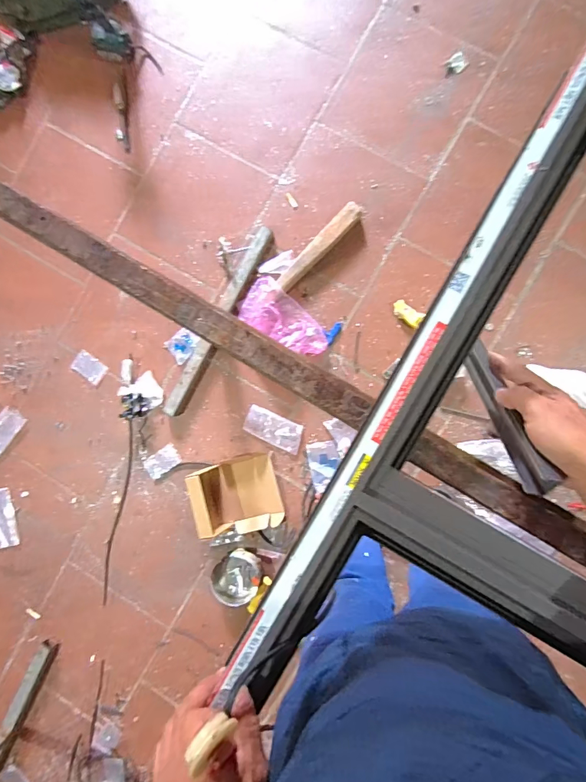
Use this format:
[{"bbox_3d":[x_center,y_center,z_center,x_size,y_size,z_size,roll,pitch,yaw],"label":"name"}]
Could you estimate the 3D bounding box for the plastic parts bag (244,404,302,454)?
[{"bbox_3d":[-0.059,0.117,1.282,0.183,0.009,0.088,24,92,7],"label":"plastic parts bag"}]

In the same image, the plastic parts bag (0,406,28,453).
[{"bbox_3d":[-0.988,0.142,1.396,0.090,0.035,0.170,37,93,6],"label":"plastic parts bag"}]

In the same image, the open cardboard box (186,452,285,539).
[{"bbox_3d":[-0.169,0.319,1.234,0.232,0.125,0.226,-14,87,7],"label":"open cardboard box"}]

